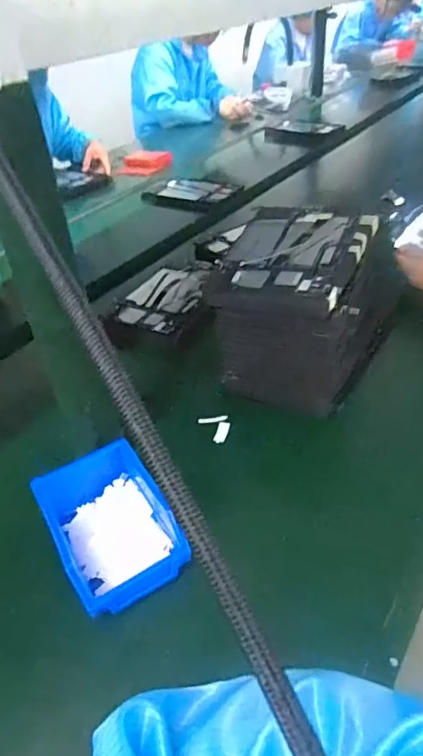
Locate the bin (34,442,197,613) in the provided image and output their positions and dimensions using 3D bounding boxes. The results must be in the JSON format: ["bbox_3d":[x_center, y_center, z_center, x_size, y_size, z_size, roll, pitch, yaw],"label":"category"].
[{"bbox_3d":[-0.101,0.142,0.508,0.111,0.059,0.161,-23,43,-21],"label":"bin"}]

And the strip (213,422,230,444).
[{"bbox_3d":[0.013,0.070,0.640,0.015,0.005,0.031,14,63,21],"label":"strip"}]

